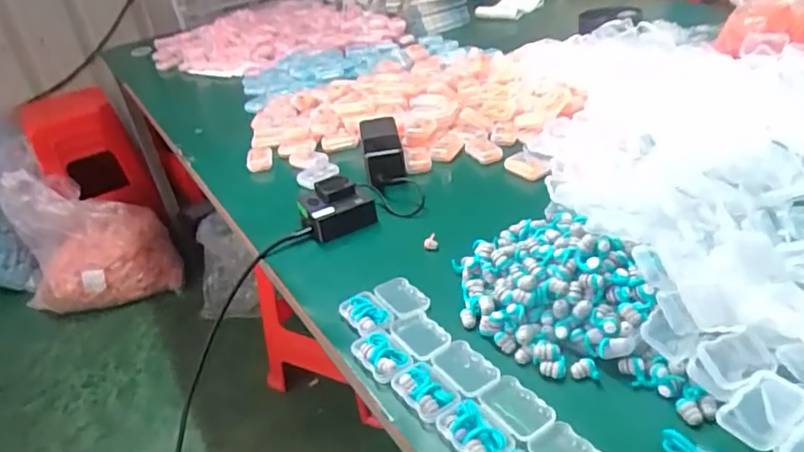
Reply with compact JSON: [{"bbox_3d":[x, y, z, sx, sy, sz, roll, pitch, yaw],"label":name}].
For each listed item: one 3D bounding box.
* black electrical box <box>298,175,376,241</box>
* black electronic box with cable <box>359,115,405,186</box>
[{"bbox_3d":[-0.079,-0.024,0.696,0.085,0.047,0.065,-16,32,-13],"label":"black electrical box"},{"bbox_3d":[-0.028,-0.105,0.819,0.053,0.048,0.153,-9,31,-2],"label":"black electronic box with cable"}]

